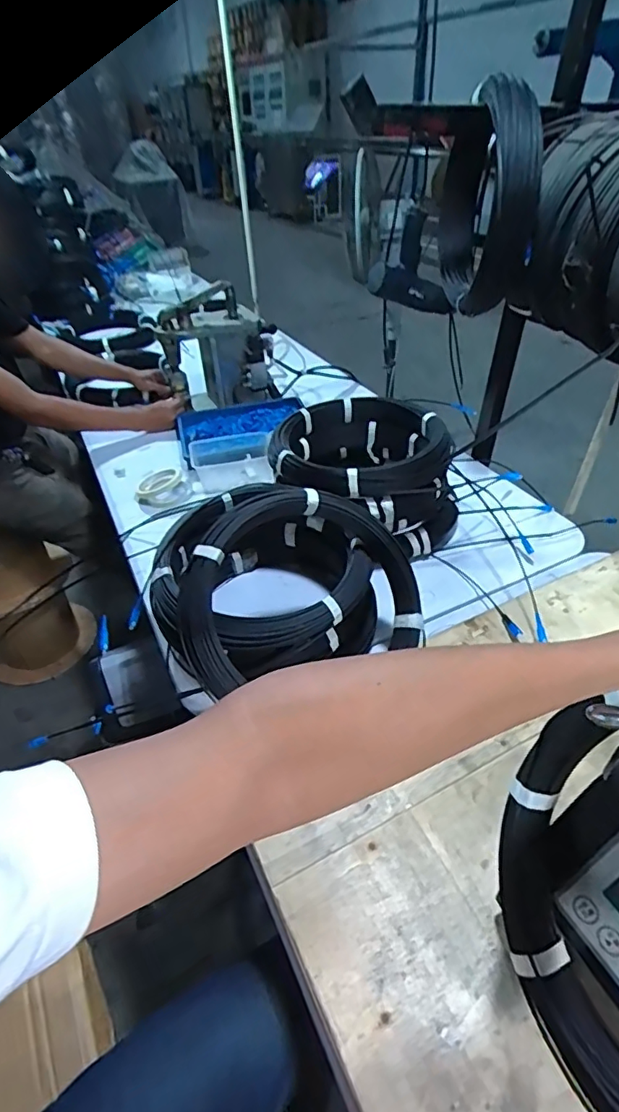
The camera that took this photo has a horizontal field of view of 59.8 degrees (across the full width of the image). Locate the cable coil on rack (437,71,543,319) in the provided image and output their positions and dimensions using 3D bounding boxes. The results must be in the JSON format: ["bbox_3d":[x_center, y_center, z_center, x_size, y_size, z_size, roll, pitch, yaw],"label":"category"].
[{"bbox_3d":[0.275,-0.558,0.852,0.069,0.276,0.282,-3,40,-1],"label":"cable coil on rack"}]

